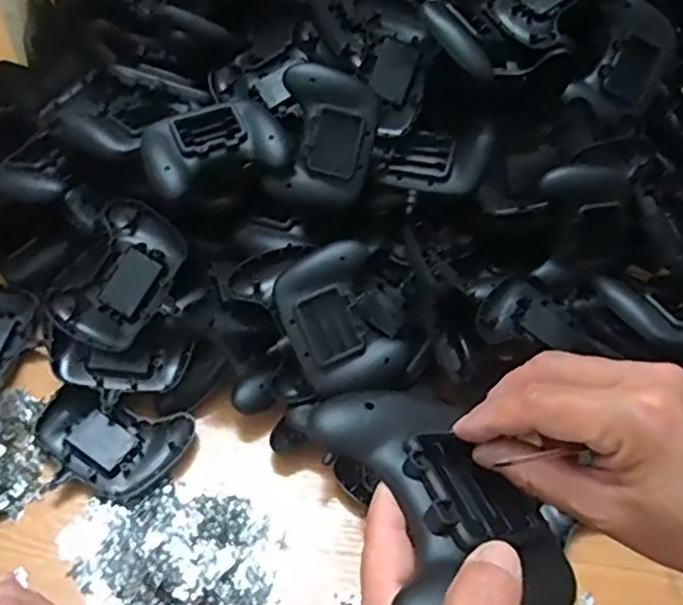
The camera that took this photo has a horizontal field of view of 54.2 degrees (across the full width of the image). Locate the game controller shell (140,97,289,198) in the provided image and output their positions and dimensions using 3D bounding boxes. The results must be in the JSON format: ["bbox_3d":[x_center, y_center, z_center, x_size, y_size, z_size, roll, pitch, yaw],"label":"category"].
[{"bbox_3d":[-0.115,-0.141,0.591,0.120,0.031,0.078,-18,56,-18],"label":"game controller shell"}]

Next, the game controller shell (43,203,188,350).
[{"bbox_3d":[-0.192,-0.020,0.595,0.092,0.036,0.123,28,85,11],"label":"game controller shell"}]

